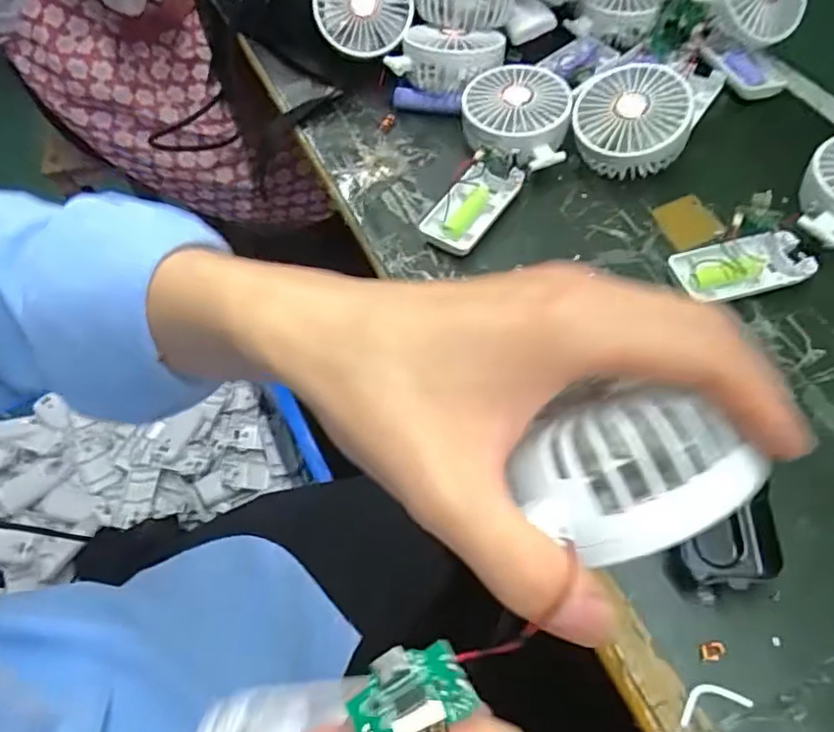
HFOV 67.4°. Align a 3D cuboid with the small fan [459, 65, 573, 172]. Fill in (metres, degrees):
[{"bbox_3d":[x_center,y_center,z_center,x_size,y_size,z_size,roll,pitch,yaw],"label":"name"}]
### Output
[{"bbox_3d":[0.080,-0.200,0.516,0.084,0.050,0.089,8,59,8],"label":"small fan"}]

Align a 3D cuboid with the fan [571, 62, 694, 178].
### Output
[{"bbox_3d":[0.167,-0.191,0.487,0.084,0.039,0.080,13,81,24],"label":"fan"}]

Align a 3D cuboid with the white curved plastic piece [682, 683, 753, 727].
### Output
[{"bbox_3d":[0.147,0.166,0.311,0.035,0.004,0.015,-13,58,-5],"label":"white curved plastic piece"}]

